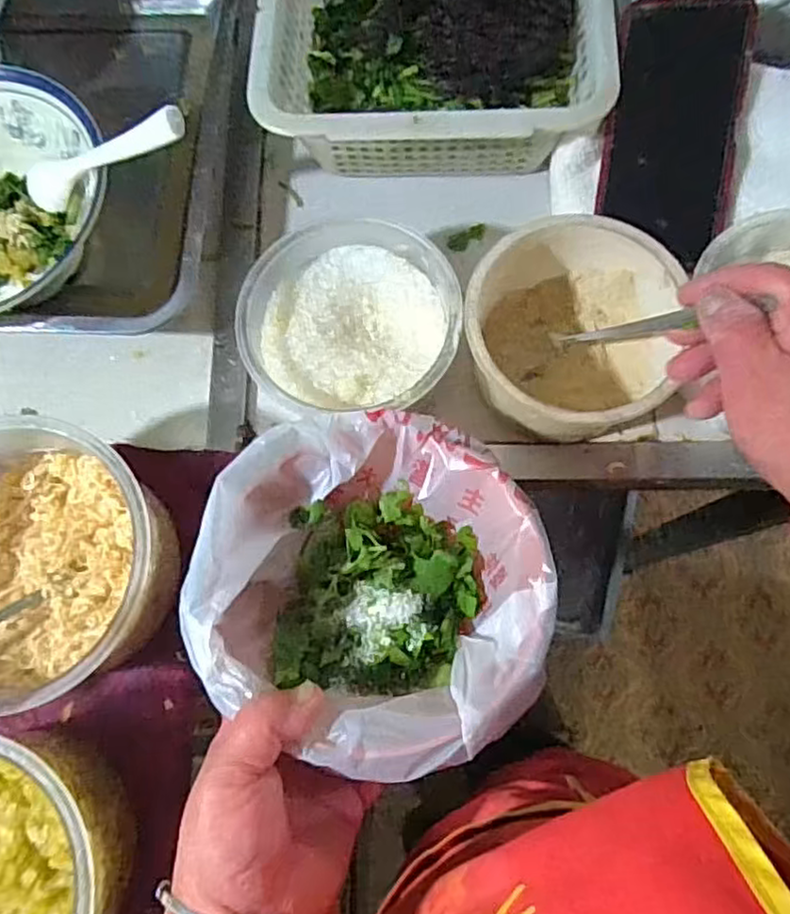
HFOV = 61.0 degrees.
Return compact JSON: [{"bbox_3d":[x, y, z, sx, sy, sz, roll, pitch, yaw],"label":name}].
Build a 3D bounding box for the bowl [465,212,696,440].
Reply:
[{"bbox_3d":[0.108,-0.076,0.425,0.131,0.074,0.123,-1,74,2],"label":"bowl"}]

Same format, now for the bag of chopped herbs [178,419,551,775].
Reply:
[{"bbox_3d":[-0.012,0.064,0.364,0.180,0.072,0.178,7,75,4],"label":"bag of chopped herbs"}]

